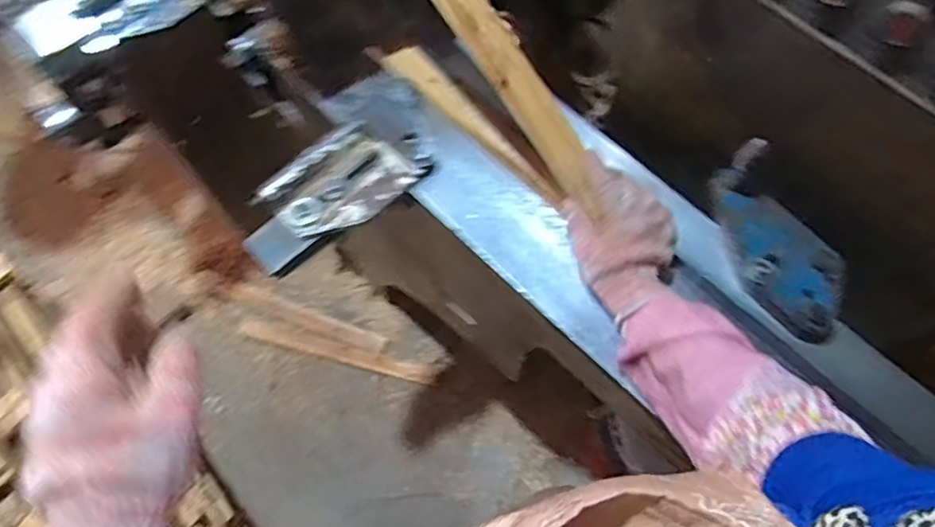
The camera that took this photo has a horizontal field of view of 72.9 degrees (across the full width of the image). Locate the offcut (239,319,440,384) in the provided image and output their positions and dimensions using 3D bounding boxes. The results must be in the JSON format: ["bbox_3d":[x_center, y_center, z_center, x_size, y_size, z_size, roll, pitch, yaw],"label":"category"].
[{"bbox_3d":[-0.304,0.209,1.484,0.468,0.027,0.045,13,69,6],"label":"offcut"}]

